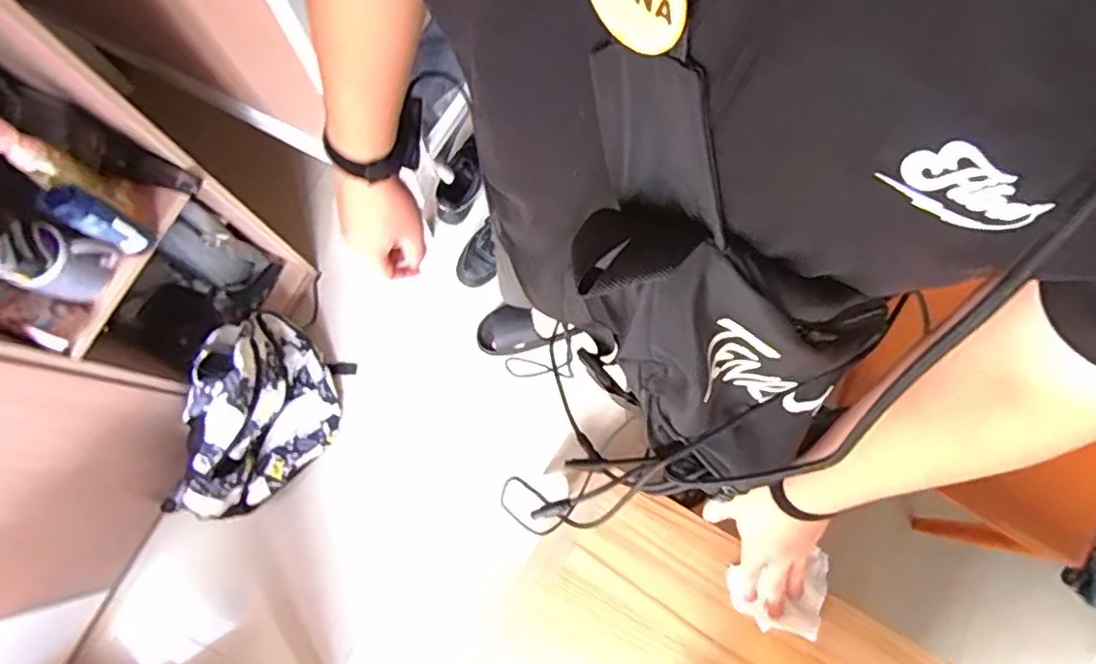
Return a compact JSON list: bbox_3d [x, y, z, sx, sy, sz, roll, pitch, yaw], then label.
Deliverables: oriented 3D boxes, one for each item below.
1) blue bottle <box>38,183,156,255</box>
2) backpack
[{"bbox_3d":[-0.607,-0.150,0.859,0.040,0.163,0.050,32,79,6],"label":"blue bottle"},{"bbox_3d":[-0.596,0.186,1.256,0.220,0.315,0.425,23,78,4],"label":"backpack"}]

